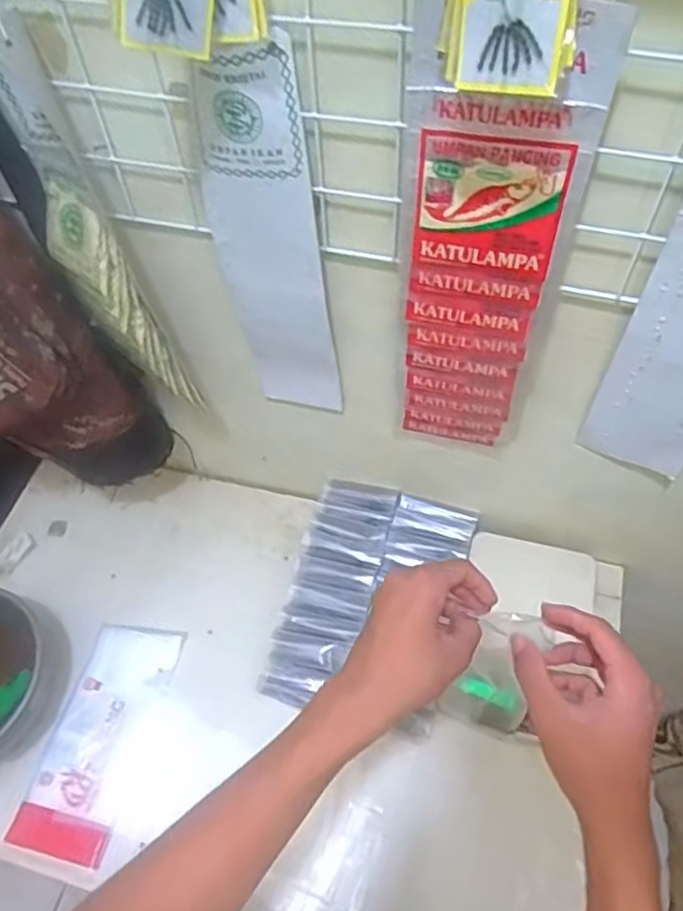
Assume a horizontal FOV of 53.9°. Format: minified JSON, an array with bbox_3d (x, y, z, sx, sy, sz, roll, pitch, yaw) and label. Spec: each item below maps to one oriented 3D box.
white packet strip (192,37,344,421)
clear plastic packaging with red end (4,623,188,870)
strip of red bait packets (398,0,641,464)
[{"bbox_3d":[-0.058,-0.163,0.591,0.088,0.377,0.018,6,59,11],"label":"white packet strip"},{"bbox_3d":[-0.271,0.314,0.764,0.107,0.008,0.247,11,57,11],"label":"clear plastic packaging with red end"},{"bbox_3d":[0.109,-0.125,0.545,0.117,0.431,0.035,15,58,13],"label":"strip of red bait packets"}]

